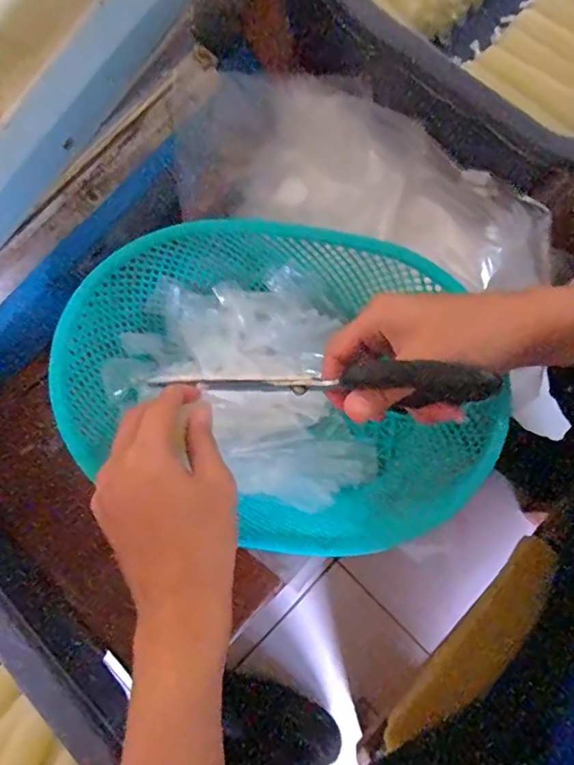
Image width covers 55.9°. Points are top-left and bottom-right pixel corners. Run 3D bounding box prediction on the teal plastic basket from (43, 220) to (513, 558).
[{"bbox_3d":[-0.006,0.001,0.414,0.307,0.081,0.228,10,77,3],"label":"teal plastic basket"}]

